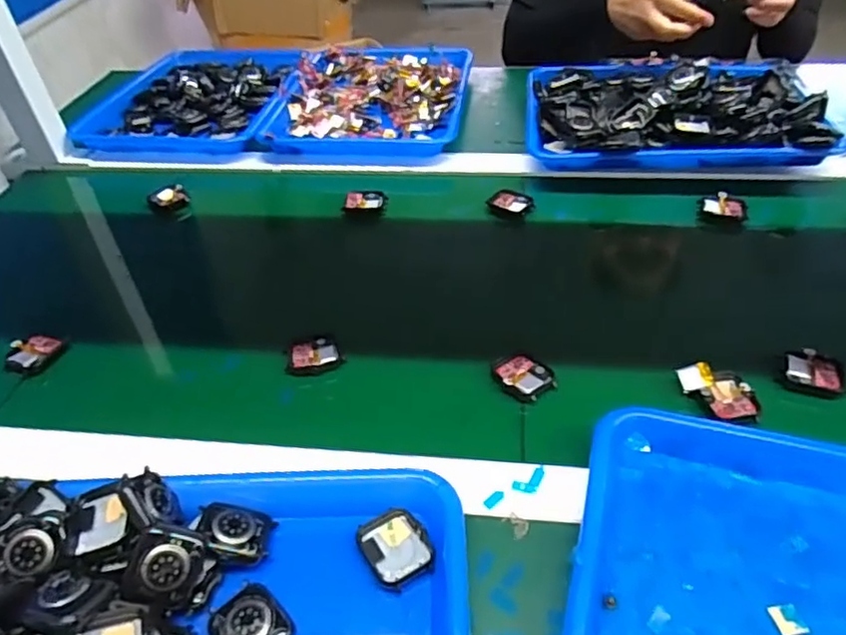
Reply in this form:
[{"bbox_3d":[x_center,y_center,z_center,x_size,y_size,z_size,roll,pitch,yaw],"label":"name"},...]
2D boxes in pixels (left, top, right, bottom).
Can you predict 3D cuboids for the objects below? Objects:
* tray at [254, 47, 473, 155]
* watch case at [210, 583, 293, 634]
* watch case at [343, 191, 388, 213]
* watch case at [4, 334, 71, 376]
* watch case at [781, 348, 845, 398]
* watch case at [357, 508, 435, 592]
[{"bbox_3d":[-0.068,-0.310,0.867,0.251,0.040,0.294,5,46,4],"label":"tray"},{"bbox_3d":[-0.096,0.171,0.348,0.038,0.010,0.044,-32,54,-28],"label":"watch case"},{"bbox_3d":[-0.063,-0.130,0.697,0.046,0.008,0.030,6,46,5],"label":"watch case"},{"bbox_3d":[-0.339,0.030,0.547,0.034,0.013,0.047,38,35,-6],"label":"watch case"},{"bbox_3d":[0.300,0.042,0.483,0.041,0.014,0.036,14,47,12],"label":"watch case"},{"bbox_3d":[-0.016,0.142,0.385,0.037,0.009,0.045,-25,51,-23],"label":"watch case"}]

